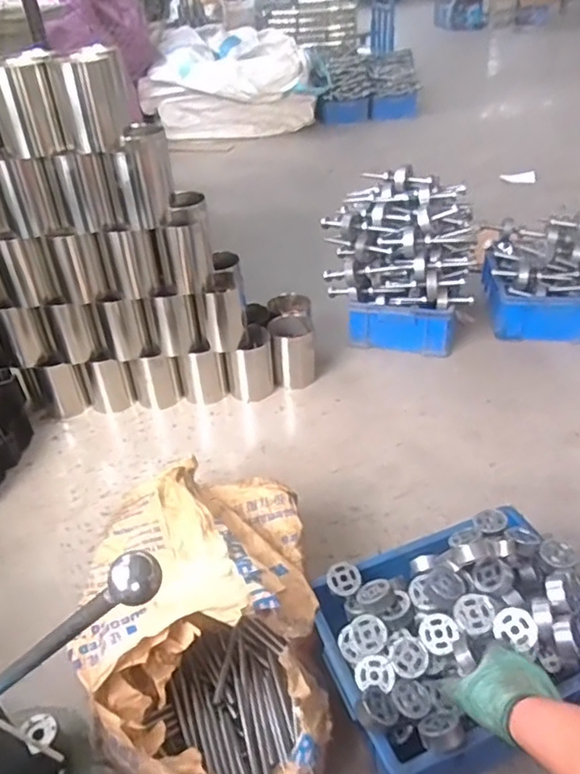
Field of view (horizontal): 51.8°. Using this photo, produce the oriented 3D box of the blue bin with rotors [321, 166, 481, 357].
[{"bbox_3d":[0.329,-0.380,1.708,0.396,0.409,0.392,8,38,16],"label":"blue bin with rotors"}]

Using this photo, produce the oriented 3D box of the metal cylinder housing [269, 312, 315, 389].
[{"bbox_3d":[0.008,-0.093,1.569,0.110,0.163,0.125,-4,36,-1],"label":"metal cylinder housing"}]

